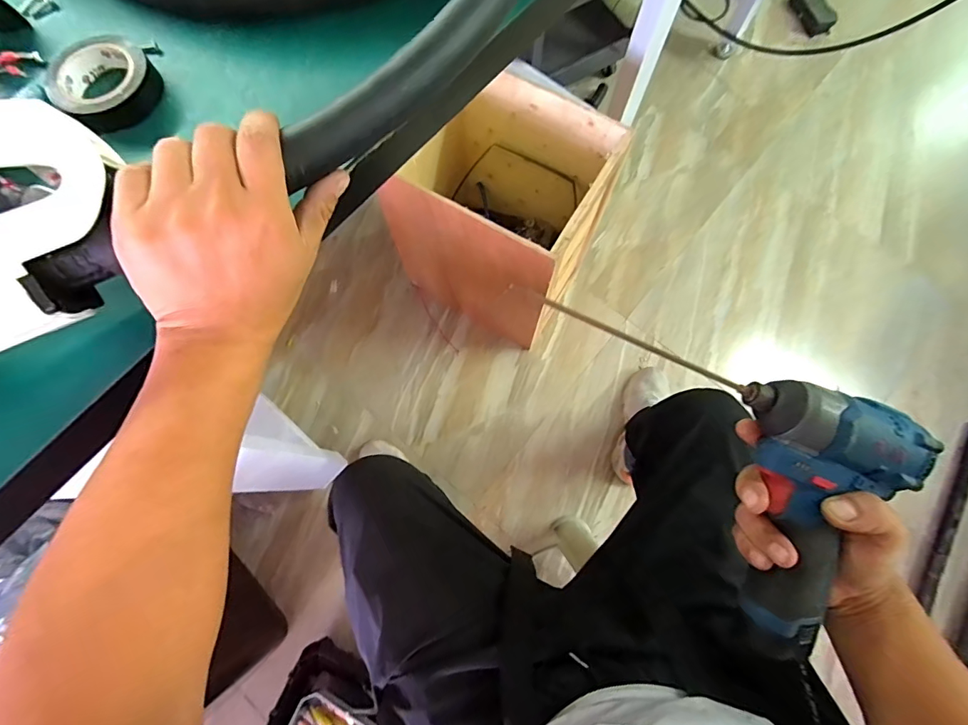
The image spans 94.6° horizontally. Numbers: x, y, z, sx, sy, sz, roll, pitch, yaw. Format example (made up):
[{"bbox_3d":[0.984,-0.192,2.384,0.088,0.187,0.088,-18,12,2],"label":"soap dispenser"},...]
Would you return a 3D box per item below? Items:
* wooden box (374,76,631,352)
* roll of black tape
[{"bbox_3d":[0.026,-0.297,0.954,0.372,0.457,0.307,29,77,8],"label":"wooden box"},{"bbox_3d":[-0.269,-0.200,0.319,0.066,0.021,0.066,0,75,1],"label":"roll of black tape"}]

